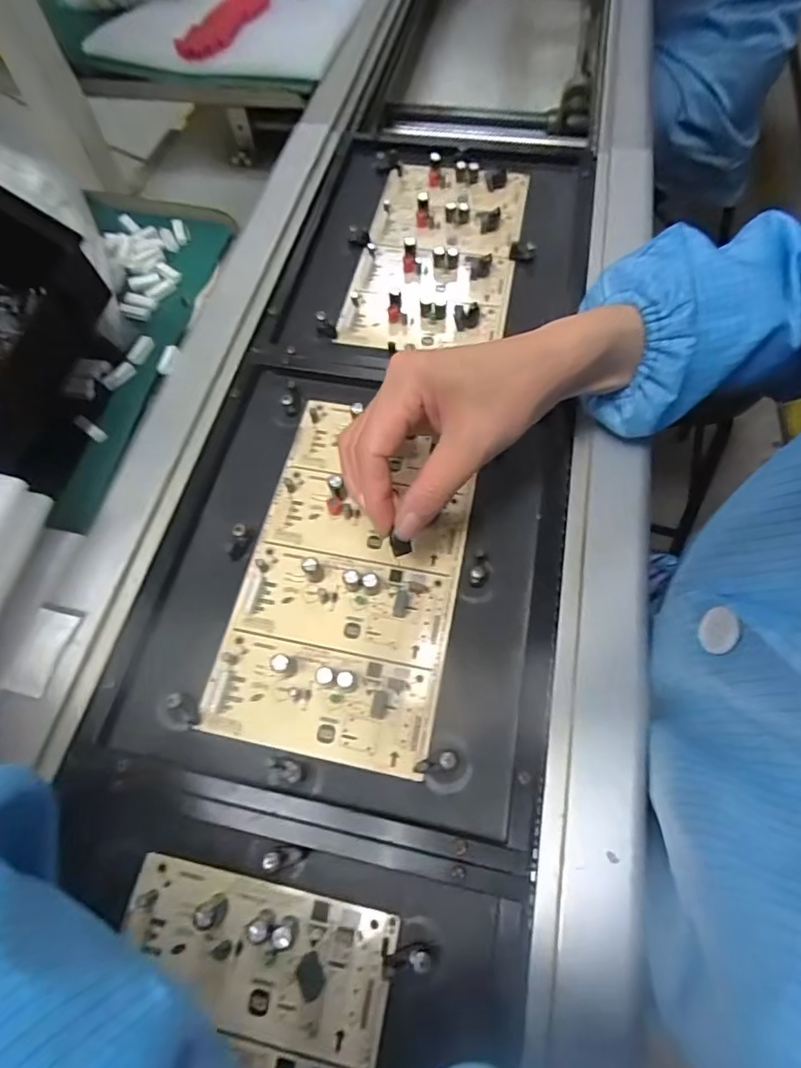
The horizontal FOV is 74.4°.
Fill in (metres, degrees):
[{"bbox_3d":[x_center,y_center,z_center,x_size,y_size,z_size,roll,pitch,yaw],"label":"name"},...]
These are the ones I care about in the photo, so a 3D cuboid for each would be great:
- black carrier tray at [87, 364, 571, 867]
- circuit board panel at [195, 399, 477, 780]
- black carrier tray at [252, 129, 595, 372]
[{"bbox_3d":[-0.024,0.019,0.321,0.229,0.018,0.264,11,66,5],"label":"black carrier tray"},{"bbox_3d":[-0.028,0.017,0.319,0.122,0.014,0.216,11,66,5],"label":"circuit board panel"},{"bbox_3d":[0.036,-0.250,0.445,0.236,0.013,0.311,12,66,5],"label":"black carrier tray"}]

